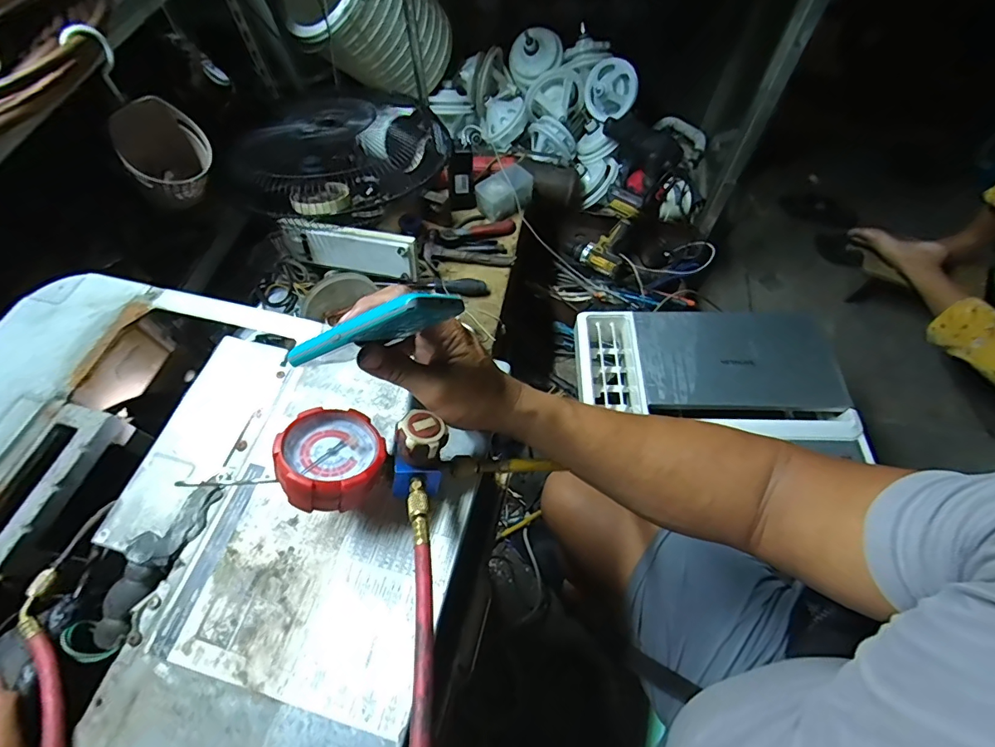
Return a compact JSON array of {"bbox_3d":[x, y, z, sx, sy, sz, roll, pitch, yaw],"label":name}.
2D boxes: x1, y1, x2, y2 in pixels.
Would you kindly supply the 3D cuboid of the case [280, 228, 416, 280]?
[{"bbox_3d":[-0.306,-0.263,0.971,0.279,0.097,0.038,10,43,7],"label":"case"}]

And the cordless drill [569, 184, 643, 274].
[{"bbox_3d":[0.318,-0.399,1.293,0.152,0.223,0.061,38,30,20],"label":"cordless drill"}]

